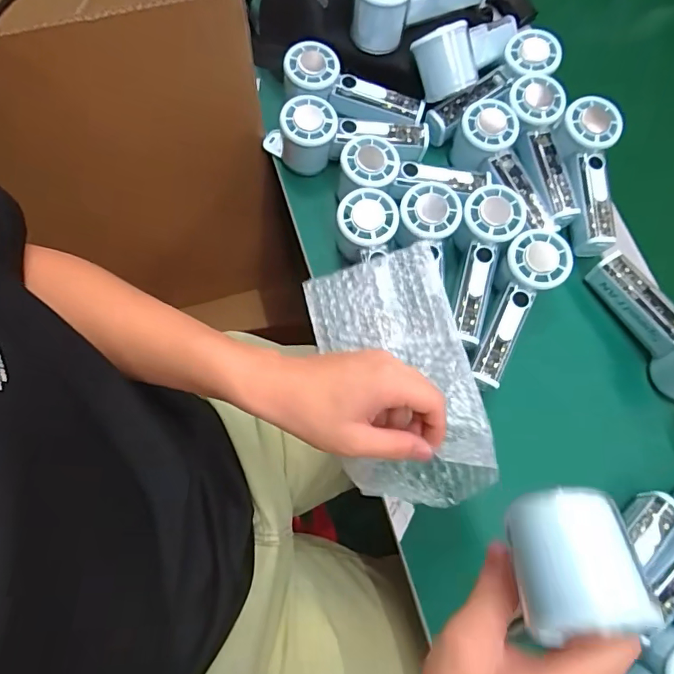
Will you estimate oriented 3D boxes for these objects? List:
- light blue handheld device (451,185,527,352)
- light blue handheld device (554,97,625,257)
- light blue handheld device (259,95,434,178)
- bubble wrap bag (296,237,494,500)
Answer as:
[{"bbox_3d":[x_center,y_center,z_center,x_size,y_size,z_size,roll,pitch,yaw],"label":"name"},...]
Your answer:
[{"bbox_3d":[0.137,-0.067,0.461,0.056,0.048,0.152,13,87,2],"label":"light blue handheld device"},{"bbox_3d":[0.259,-0.164,0.482,0.057,0.036,0.160,-1,89,-2],"label":"light blue handheld device"},{"bbox_3d":[0.008,-0.207,0.505,0.176,0.069,0.058,3,73,-1],"label":"light blue handheld device"},{"bbox_3d":[0.052,0.026,0.391,0.120,0.070,0.211,-11,74,-5],"label":"bubble wrap bag"}]

